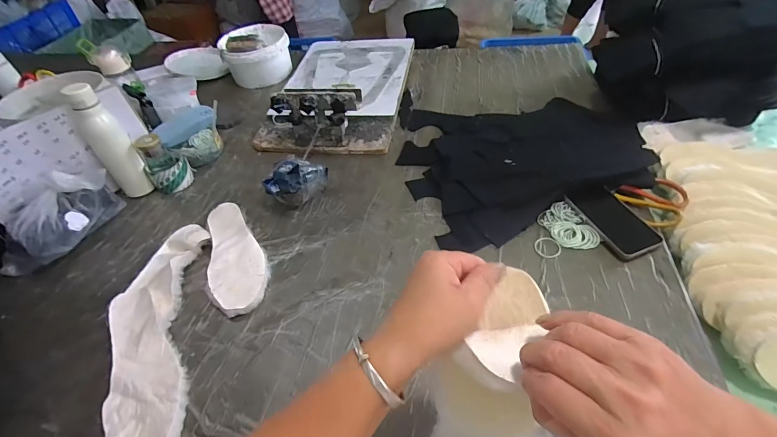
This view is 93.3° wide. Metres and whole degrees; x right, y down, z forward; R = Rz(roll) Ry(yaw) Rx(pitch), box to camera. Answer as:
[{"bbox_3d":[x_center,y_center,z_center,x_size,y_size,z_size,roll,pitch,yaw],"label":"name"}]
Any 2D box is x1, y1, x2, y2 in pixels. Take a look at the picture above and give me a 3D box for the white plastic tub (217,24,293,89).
[{"bbox_3d":[-0.417,-0.526,1.167,0.197,0.128,0.207,-3,47,4],"label":"white plastic tub"}]

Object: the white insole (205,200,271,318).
[{"bbox_3d":[-0.279,0.064,0.666,0.094,0.028,0.255,-22,48,-13],"label":"white insole"}]

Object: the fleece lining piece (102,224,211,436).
[{"bbox_3d":[-0.358,0.161,0.564,0.115,0.034,0.388,-13,47,-5],"label":"fleece lining piece"}]

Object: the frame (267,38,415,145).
[{"bbox_3d":[-0.135,-0.418,1.016,0.349,0.111,0.564,4,48,10],"label":"frame"}]

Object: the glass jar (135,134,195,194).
[{"bbox_3d":[-0.496,-0.122,0.813,0.084,0.122,0.074,-34,52,-23],"label":"glass jar"}]

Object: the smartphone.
[{"bbox_3d":[0.377,0.003,0.616,0.082,0.016,0.148,-16,47,-8],"label":"smartphone"}]

